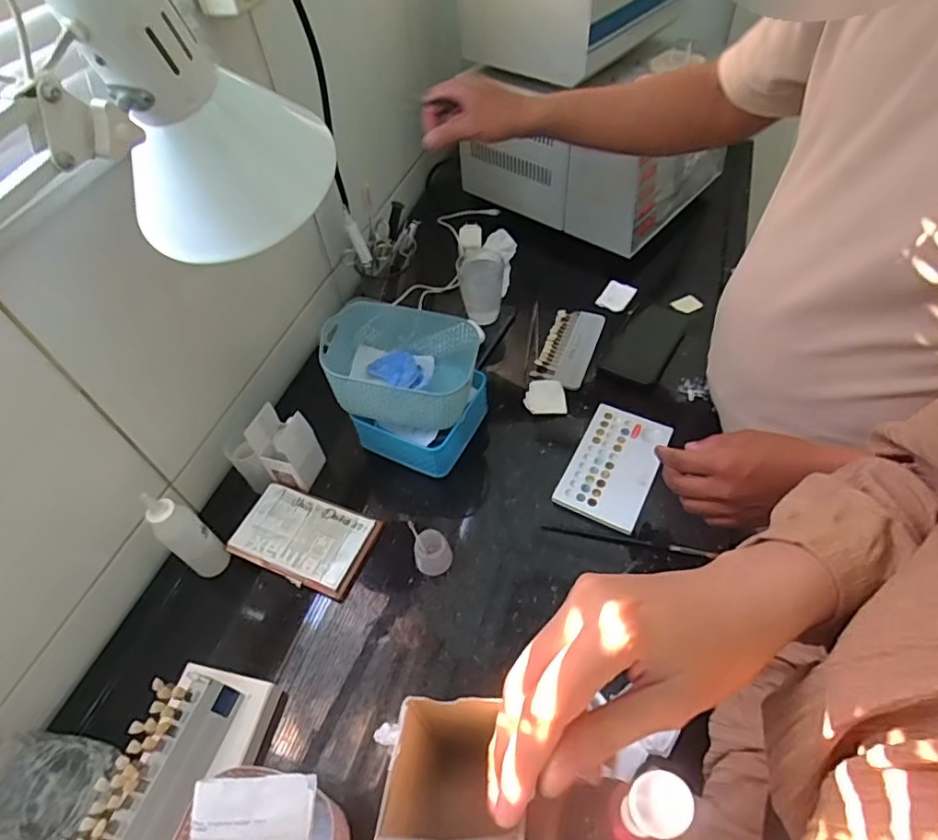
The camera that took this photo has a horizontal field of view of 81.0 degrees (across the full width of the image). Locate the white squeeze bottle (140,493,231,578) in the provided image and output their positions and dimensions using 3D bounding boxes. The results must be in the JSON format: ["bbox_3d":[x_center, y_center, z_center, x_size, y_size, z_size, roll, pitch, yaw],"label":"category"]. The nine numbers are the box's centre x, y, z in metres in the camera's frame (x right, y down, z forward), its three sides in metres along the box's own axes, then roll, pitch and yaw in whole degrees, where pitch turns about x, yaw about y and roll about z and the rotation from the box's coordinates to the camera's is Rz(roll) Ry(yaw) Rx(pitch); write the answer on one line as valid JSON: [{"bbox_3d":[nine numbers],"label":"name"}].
[{"bbox_3d":[-0.295,0.122,0.576,0.031,0.131,0.033,0,51,6],"label":"white squeeze bottle"}]

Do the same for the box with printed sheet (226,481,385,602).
[{"bbox_3d":[-0.185,0.131,0.621,0.154,0.010,0.096,17,55,19],"label":"box with printed sheet"}]

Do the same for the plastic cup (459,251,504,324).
[{"bbox_3d":[0.021,-0.189,0.794,0.058,0.088,0.059,-3,51,4],"label":"plastic cup"}]

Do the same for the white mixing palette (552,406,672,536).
[{"bbox_3d":[0.172,0.050,0.649,0.093,0.017,0.153,21,56,21],"label":"white mixing palette"}]

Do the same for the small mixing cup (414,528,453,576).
[{"bbox_3d":[-0.039,0.140,0.585,0.038,0.037,0.033,-16,52,-7],"label":"small mixing cup"}]

